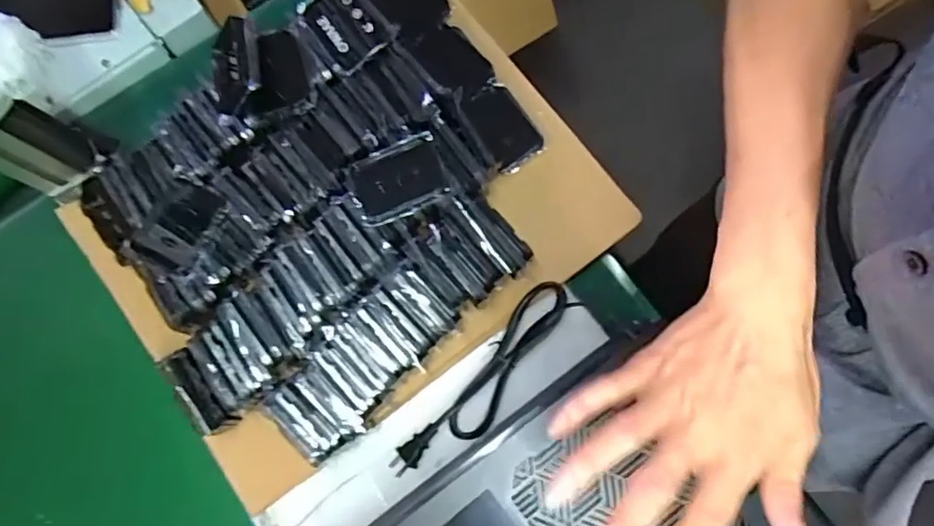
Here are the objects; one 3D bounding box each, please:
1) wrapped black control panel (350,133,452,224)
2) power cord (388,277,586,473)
[{"bbox_3d":[-0.068,-0.080,0.563,0.091,0.011,0.069,-23,78,-4],"label":"wrapped black control panel"},{"bbox_3d":[0.022,0.118,0.573,0.051,0.017,0.235,40,81,9],"label":"power cord"}]

